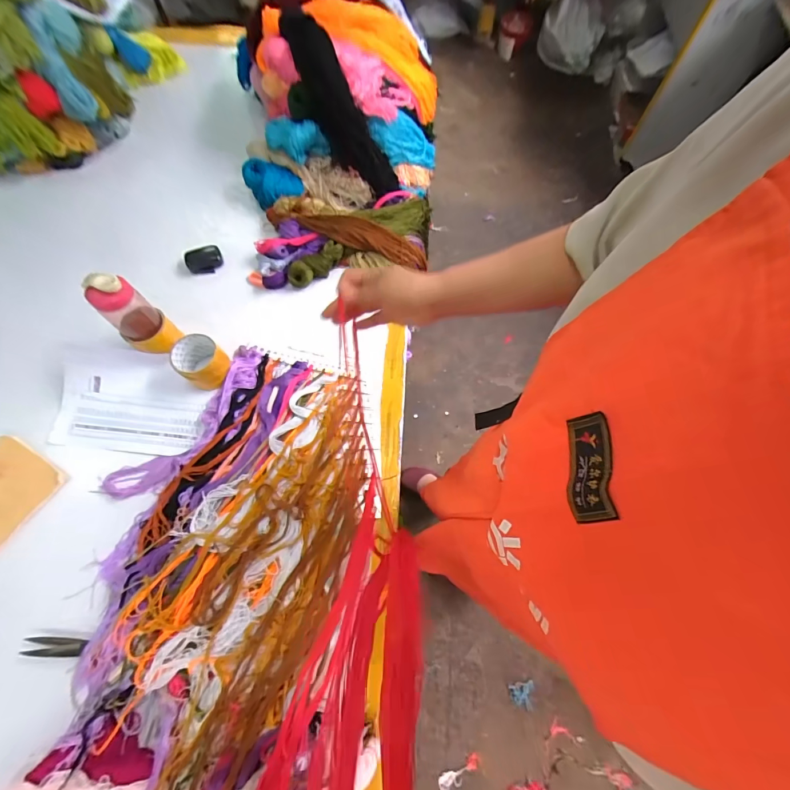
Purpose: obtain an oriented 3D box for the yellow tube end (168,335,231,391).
[{"bbox_3d":[-0.365,-0.056,0.702,0.085,0.082,0.094,-35,72,-15],"label":"yellow tube end"}]

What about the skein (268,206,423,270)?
[{"bbox_3d":[-0.113,-0.366,0.833,0.377,0.054,0.076,15,67,5],"label":"skein"}]

